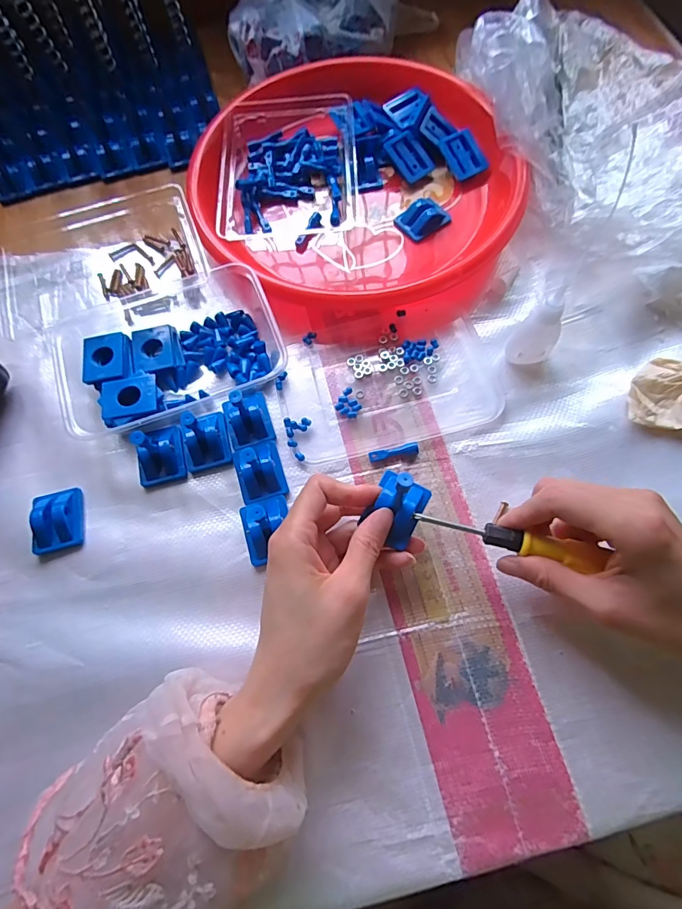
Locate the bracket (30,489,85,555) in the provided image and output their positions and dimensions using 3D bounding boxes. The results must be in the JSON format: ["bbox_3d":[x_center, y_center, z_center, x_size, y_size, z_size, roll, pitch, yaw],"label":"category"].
[{"bbox_3d":[-0.207,0.047,0.319,0.034,0.018,0.044,-11,69,-2],"label":"bracket"}]

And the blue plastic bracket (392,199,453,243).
[{"bbox_3d":[0.075,-0.216,0.399,0.043,0.018,0.030,-35,71,-10],"label":"blue plastic bracket"}]

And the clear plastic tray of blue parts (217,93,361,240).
[{"bbox_3d":[-0.048,-0.265,0.416,0.123,0.034,0.167,-3,69,2],"label":"clear plastic tray of blue parts"}]

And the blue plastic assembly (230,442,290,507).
[{"bbox_3d":[-0.061,0.012,0.324,0.033,0.021,0.043,-18,69,-4],"label":"blue plastic assembly"}]

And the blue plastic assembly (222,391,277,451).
[{"bbox_3d":[-0.073,-0.031,0.333,0.033,0.029,0.045,-19,69,-4],"label":"blue plastic assembly"}]

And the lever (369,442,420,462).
[{"bbox_3d":[0.040,-0.001,0.330,0.037,0.010,0.008,-10,69,-1],"label":"lever"}]

